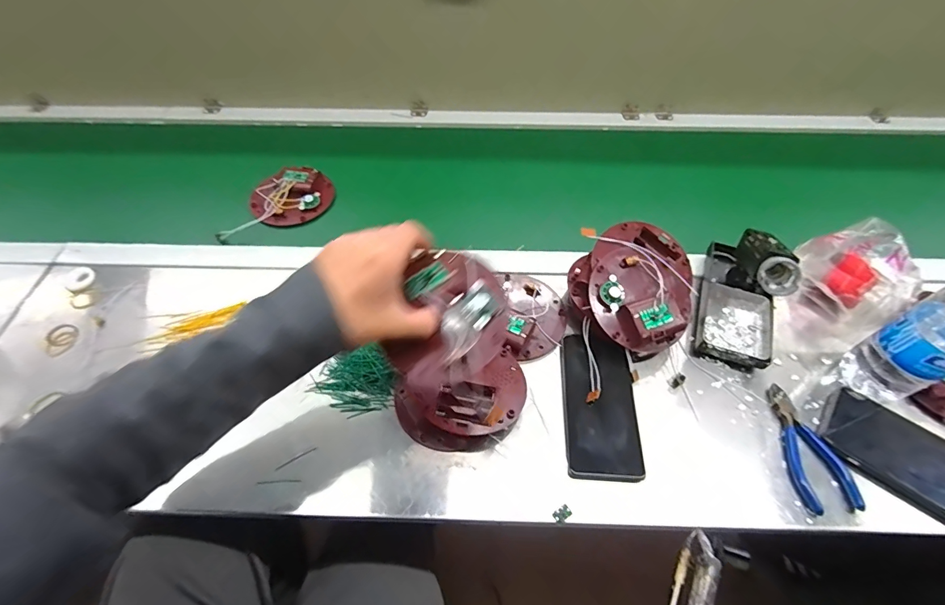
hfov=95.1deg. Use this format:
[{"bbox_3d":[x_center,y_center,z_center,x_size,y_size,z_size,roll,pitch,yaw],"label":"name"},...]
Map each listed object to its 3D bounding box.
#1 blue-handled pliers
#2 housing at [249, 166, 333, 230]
[{"bbox_3d":[0.344,0.148,0.449,0.052,0.011,0.126,-5,55,-4],"label":"blue-handled pliers"},{"bbox_3d":[-0.274,-0.163,0.662,0.100,0.030,0.119,38,63,23],"label":"housing"}]

